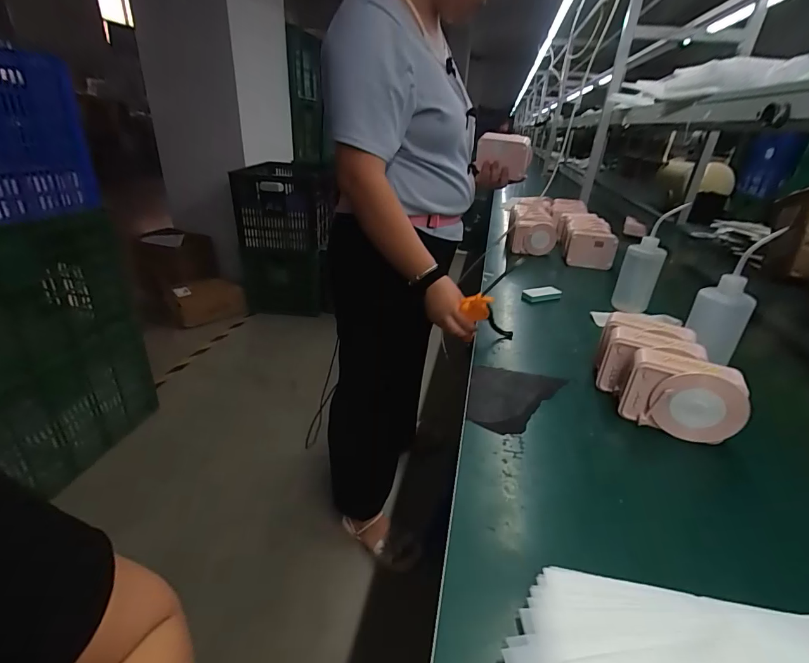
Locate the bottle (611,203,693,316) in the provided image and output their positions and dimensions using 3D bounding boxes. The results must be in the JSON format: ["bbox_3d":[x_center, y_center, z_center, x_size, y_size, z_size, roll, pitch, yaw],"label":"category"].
[{"bbox_3d":[0.542,-0.162,0.893,0.074,0.198,0.098,26,35,36],"label":"bottle"}]

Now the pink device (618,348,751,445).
[{"bbox_3d":[0.370,0.090,0.537,0.129,0.101,0.060,17,31,25],"label":"pink device"}]

